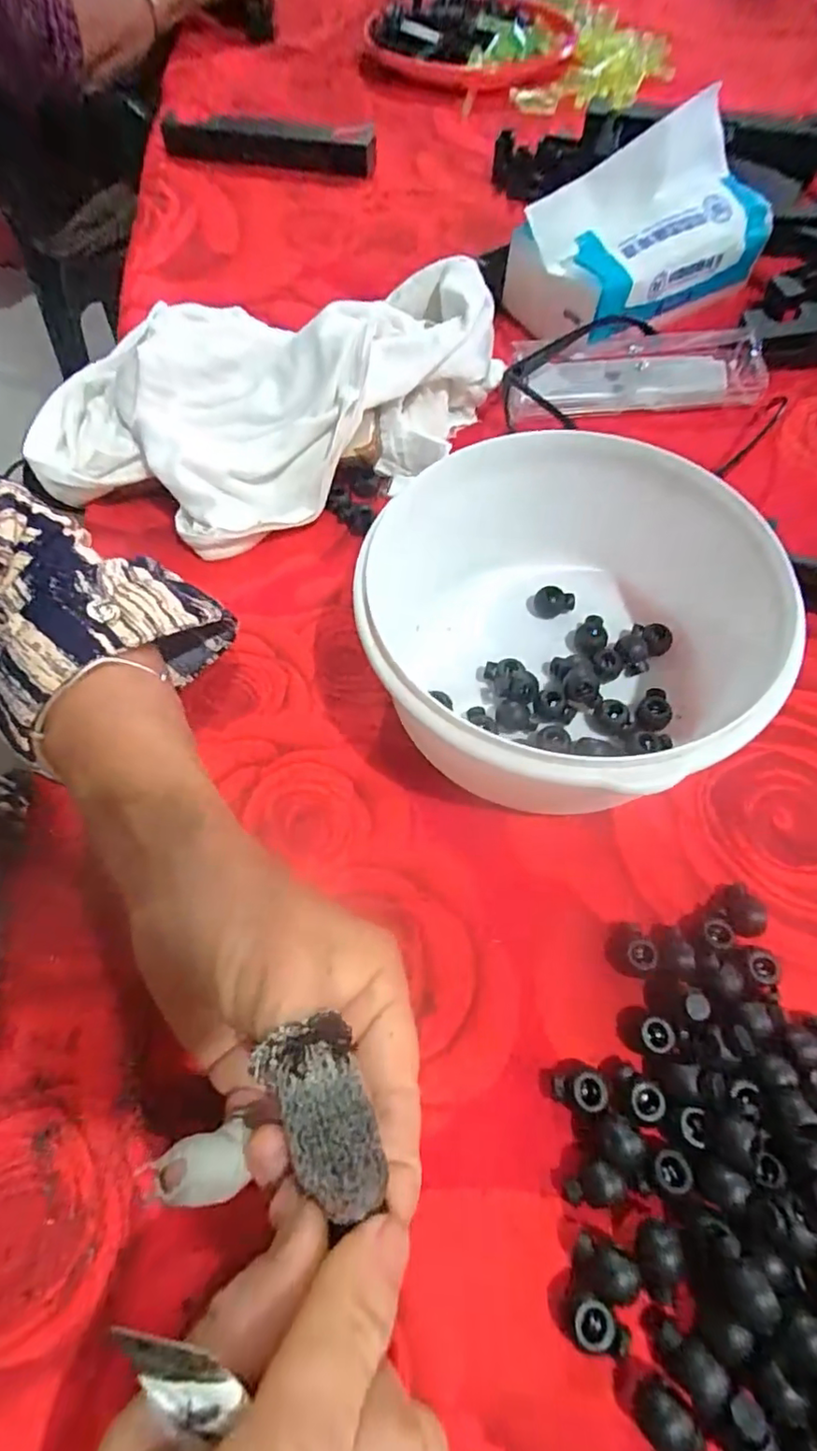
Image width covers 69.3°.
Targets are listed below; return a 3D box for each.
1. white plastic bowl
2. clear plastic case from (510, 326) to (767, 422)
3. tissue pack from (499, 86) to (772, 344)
[{"bbox_3d":[0.060,-0.040,0.257,0.146,0.078,0.159,0,62,0],"label":"white plastic bowl"},{"bbox_3d":[0.146,-0.227,0.382,0.172,0.025,0.062,-10,62,-5],"label":"clear plastic case"},{"bbox_3d":[0.155,-0.334,0.402,0.167,0.092,0.095,-33,66,-16],"label":"tissue pack"}]

